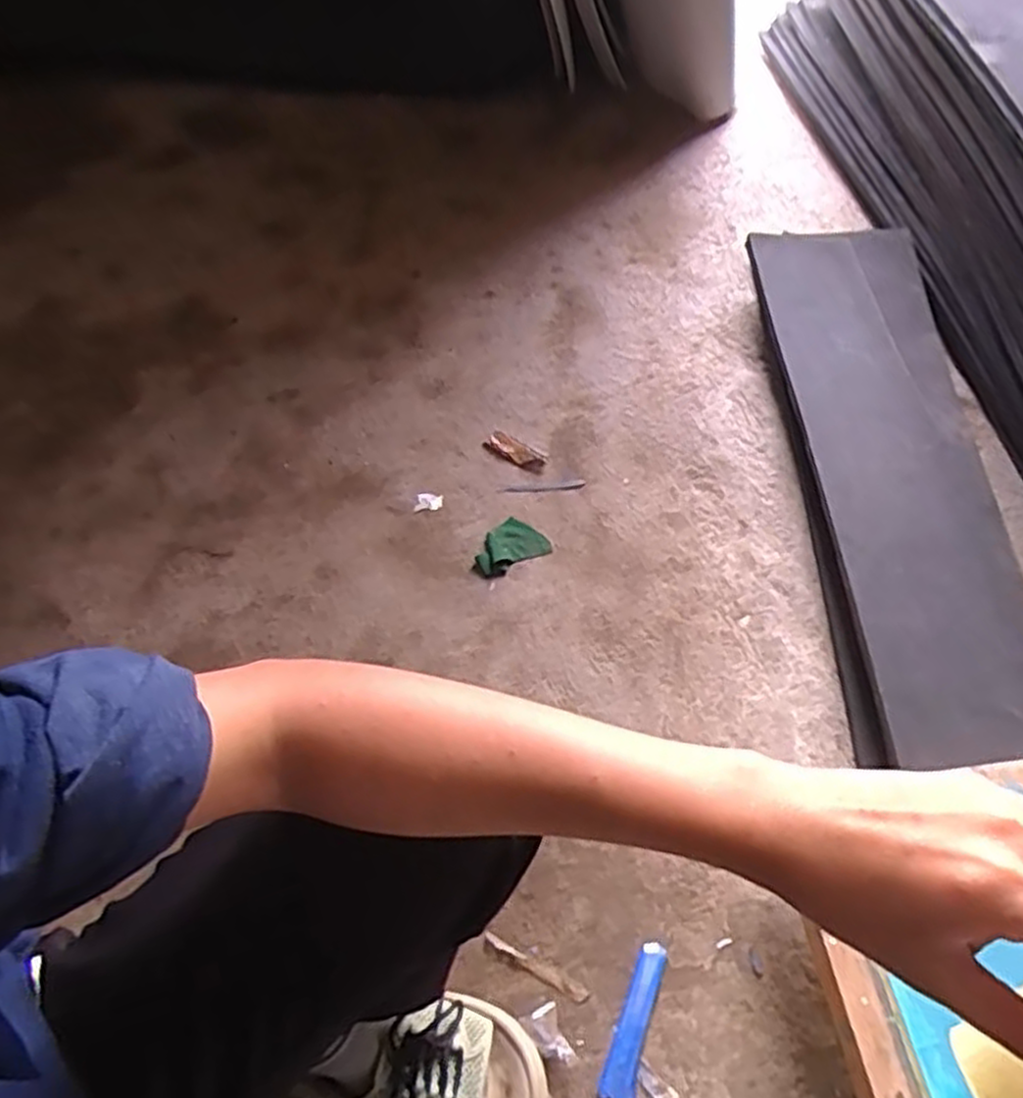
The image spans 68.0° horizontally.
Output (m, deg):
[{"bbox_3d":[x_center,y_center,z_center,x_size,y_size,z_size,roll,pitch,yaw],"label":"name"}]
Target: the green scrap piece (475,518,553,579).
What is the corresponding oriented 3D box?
[{"bbox_3d":[-0.003,-0.003,0.896,0.086,0.010,0.058,-27,59,-18],"label":"green scrap piece"}]

